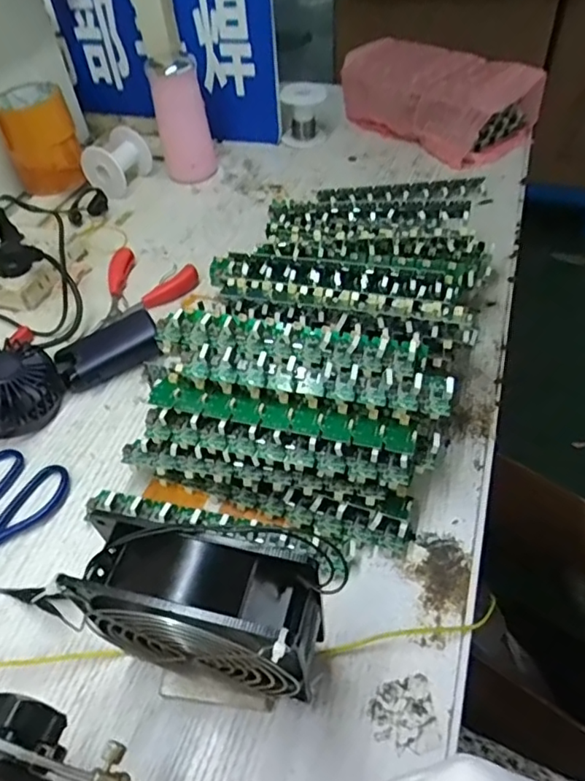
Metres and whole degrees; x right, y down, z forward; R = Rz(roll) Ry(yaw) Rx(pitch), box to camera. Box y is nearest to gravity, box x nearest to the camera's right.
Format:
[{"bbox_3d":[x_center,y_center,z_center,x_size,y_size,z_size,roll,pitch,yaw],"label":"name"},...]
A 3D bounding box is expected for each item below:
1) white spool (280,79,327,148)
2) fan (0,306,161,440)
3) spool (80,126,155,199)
[{"bbox_3d":[0.013,-0.380,0.787,0.060,0.073,0.056,-12,50,-6],"label":"white spool"},{"bbox_3d":[-0.211,-0.026,0.506,0.179,0.057,0.085,-33,54,-21],"label":"fan"},{"bbox_3d":[-0.227,-0.290,0.736,0.063,0.063,0.084,10,51,15],"label":"spool"}]

